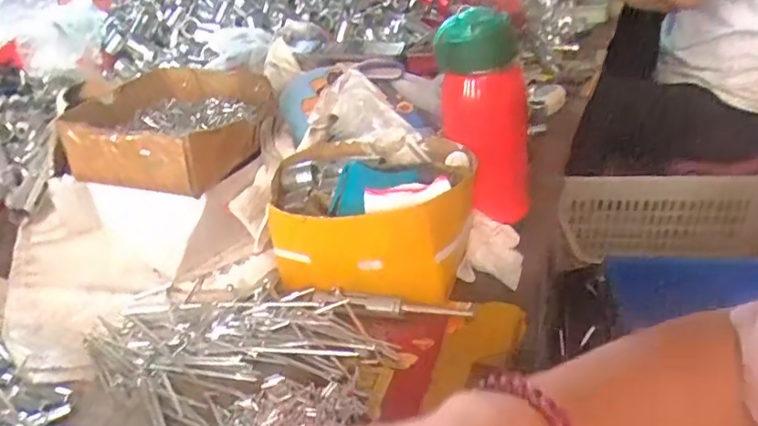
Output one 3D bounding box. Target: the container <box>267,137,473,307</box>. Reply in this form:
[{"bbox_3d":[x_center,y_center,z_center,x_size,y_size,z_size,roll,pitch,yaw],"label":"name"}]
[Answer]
[{"bbox_3d":[-0.005,0.004,0.500,0.174,0.094,0.141,-1,30,5],"label":"container"}]

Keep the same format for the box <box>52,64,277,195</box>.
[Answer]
[{"bbox_3d":[-0.205,-0.090,0.565,0.174,0.058,0.174,7,32,19],"label":"box"}]

